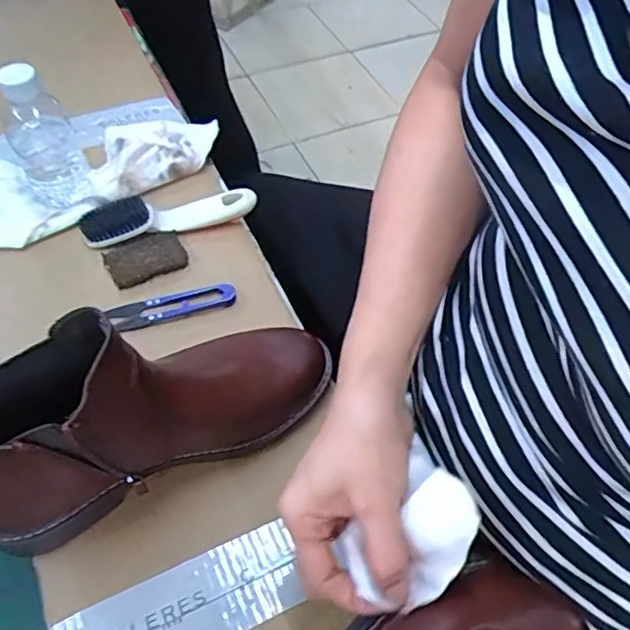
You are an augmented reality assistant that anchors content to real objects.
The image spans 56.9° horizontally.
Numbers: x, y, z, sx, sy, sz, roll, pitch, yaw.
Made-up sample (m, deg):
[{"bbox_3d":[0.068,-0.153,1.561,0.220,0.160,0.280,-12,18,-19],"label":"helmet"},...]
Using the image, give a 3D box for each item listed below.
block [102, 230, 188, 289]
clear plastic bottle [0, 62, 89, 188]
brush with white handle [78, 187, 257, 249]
[{"bbox_3d":[-0.156,-0.053,0.536,0.069,0.011,0.046,-25,59,-18],"label":"block"},{"bbox_3d":[-0.253,-0.174,0.531,0.054,0.114,0.049,-24,58,-17],"label":"clear plastic bottle"},{"bbox_3d":[-0.141,-0.097,0.558,0.161,0.029,0.041,-16,56,-12],"label":"brush with white handle"}]

